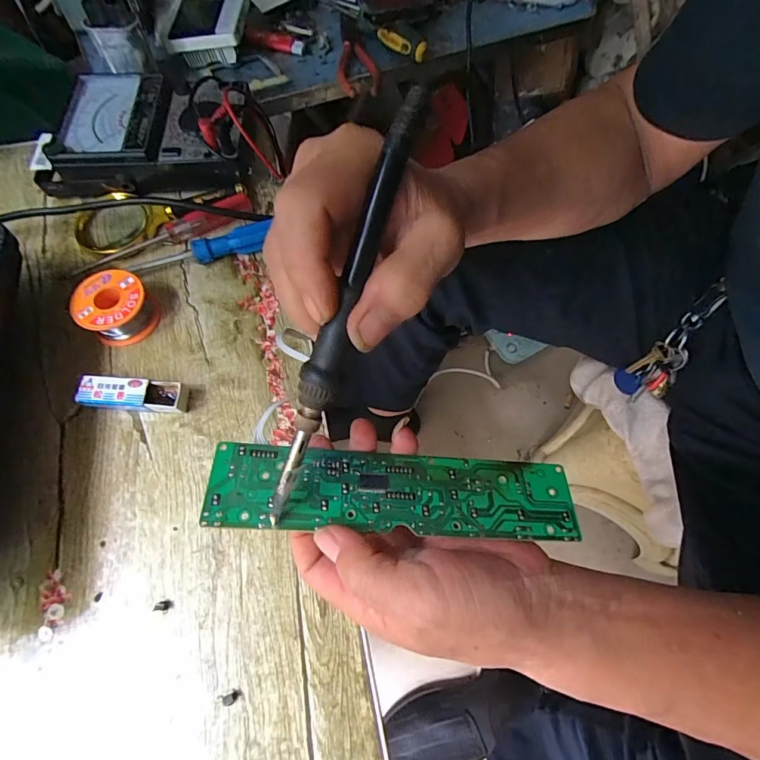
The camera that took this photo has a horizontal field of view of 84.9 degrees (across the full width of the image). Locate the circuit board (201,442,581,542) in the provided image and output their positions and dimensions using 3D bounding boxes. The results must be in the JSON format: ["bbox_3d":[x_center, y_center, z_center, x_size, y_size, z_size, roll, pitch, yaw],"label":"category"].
[{"bbox_3d":[0.012,0.063,0.235,0.204,0.004,0.046,5,55,-8],"label":"circuit board"}]

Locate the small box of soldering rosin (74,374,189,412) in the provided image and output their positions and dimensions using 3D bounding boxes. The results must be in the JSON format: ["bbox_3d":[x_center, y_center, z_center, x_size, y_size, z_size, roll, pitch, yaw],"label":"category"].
[{"bbox_3d":[-0.181,0.012,0.309,0.074,0.022,0.023,4,68,2],"label":"small box of soldering rosin"}]

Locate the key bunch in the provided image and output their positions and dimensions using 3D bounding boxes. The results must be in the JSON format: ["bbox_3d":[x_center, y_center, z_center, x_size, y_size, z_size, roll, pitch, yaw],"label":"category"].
[{"bbox_3d":[0.297,-0.033,0.424,0.046,0.144,0.031,24,40,10],"label":"key bunch"}]

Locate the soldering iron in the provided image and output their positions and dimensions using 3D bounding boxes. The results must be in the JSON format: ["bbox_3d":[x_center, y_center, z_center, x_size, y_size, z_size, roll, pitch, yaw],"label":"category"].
[{"bbox_3d":[-0.018,-0.023,0.191,0.017,0.020,0.200,22,102,9],"label":"soldering iron"}]

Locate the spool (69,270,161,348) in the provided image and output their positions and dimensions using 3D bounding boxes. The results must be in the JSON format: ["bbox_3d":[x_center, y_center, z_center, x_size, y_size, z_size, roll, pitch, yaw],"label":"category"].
[{"bbox_3d":[-0.211,-0.058,0.333,0.051,0.029,0.052,0,68,0],"label":"spool"}]

